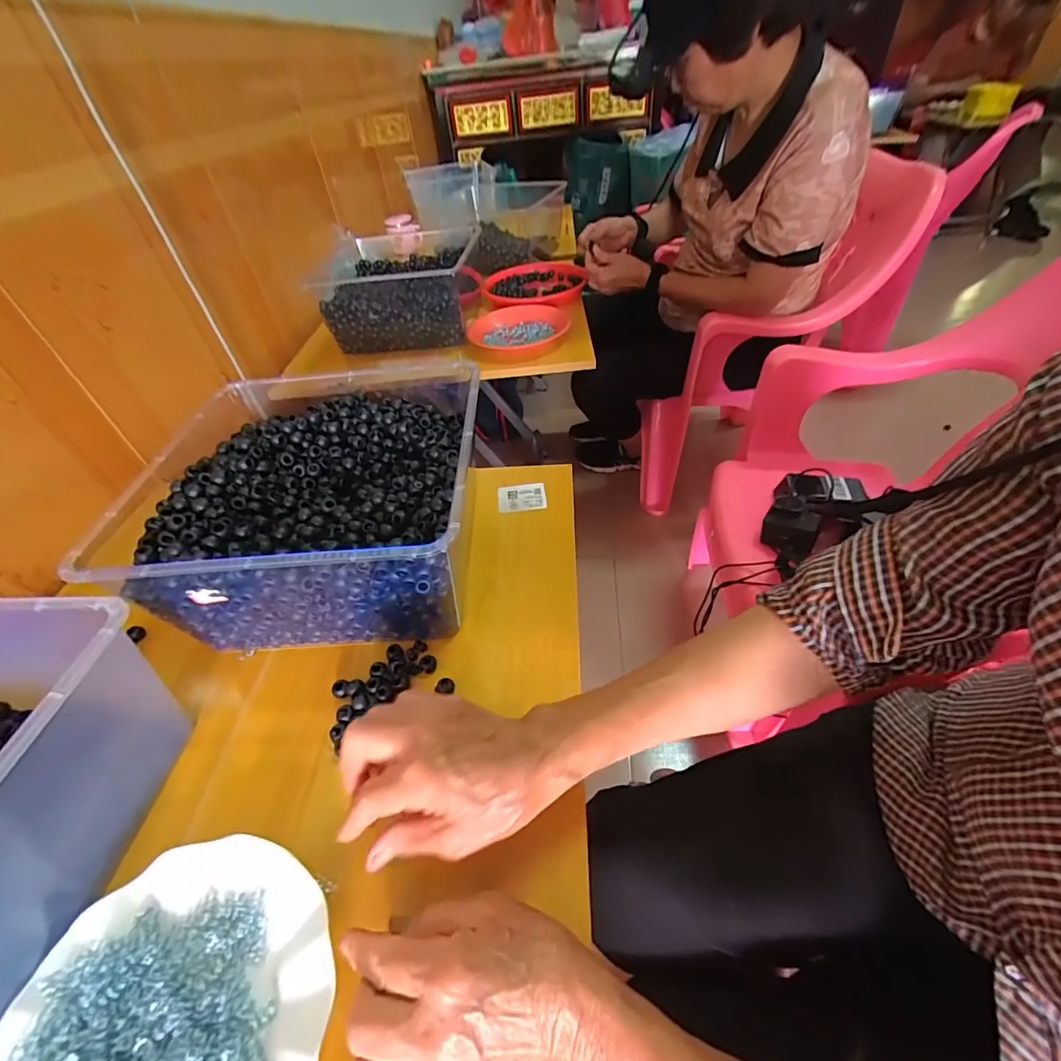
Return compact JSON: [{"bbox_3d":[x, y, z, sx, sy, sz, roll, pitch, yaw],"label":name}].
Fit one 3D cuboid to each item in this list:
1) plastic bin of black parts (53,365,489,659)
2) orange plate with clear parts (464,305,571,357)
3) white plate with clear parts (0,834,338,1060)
[{"bbox_3d":[-0.200,-0.028,0.496,0.298,0.142,0.299,-2,45,4],"label":"plastic bin of black parts"},{"bbox_3d":[-0.026,-0.386,0.925,0.195,0.038,0.210,-3,45,3],"label":"orange plate with clear parts"},{"bbox_3d":[-0.202,0.283,0.268,0.174,0.022,0.178,-3,45,3],"label":"white plate with clear parts"}]

